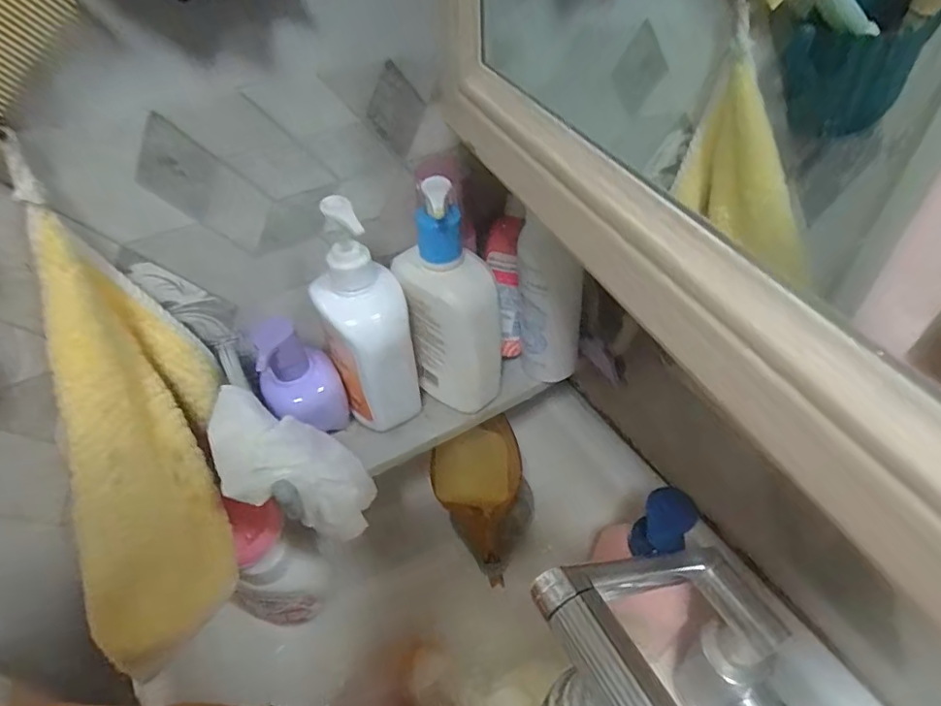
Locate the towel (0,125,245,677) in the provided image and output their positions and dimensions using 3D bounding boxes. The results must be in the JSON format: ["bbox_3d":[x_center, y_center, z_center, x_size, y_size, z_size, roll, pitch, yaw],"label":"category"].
[{"bbox_3d":[-0.212,0.056,0.362,0.084,0.308,0.077,-5,11,-2],"label":"towel"}]

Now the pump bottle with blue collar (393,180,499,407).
[{"bbox_3d":[-0.015,-0.030,0.401,0.058,0.182,0.064,-13,46,-10],"label":"pump bottle with blue collar"}]

